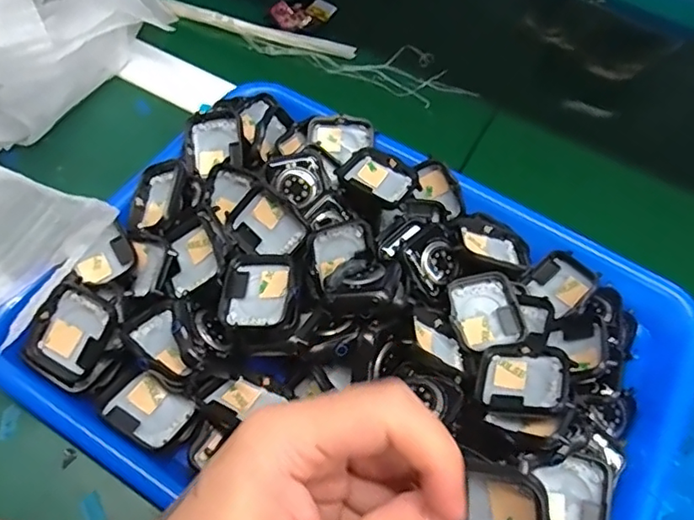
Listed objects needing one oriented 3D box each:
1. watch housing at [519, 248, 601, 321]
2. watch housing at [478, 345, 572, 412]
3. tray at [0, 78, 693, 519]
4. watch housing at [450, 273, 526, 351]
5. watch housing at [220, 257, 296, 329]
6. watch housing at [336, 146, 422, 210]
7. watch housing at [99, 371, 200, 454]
[{"bbox_3d":[0.127,0.013,0.336,0.034,0.012,0.035,-45,65,6],"label":"watch housing"},{"bbox_3d":[0.088,0.059,0.282,0.042,0.008,0.034,-4,46,31],"label":"watch housing"},{"bbox_3d":[0.010,0.040,0.310,0.325,0.051,0.244,28,61,13],"label":"tray"},{"bbox_3d":[0.076,0.027,0.314,0.038,0.008,0.041,-11,60,-11],"label":"watch housing"},{"bbox_3d":[-0.046,0.016,0.299,0.037,0.012,0.042,4,58,-1],"label":"watch housing"},{"bbox_3d":[0.020,-0.050,0.349,0.045,0.011,0.037,41,64,19],"label":"watch housing"},{"bbox_3d":[-0.100,0.079,0.290,0.038,0.011,0.033,35,46,5],"label":"watch housing"}]

